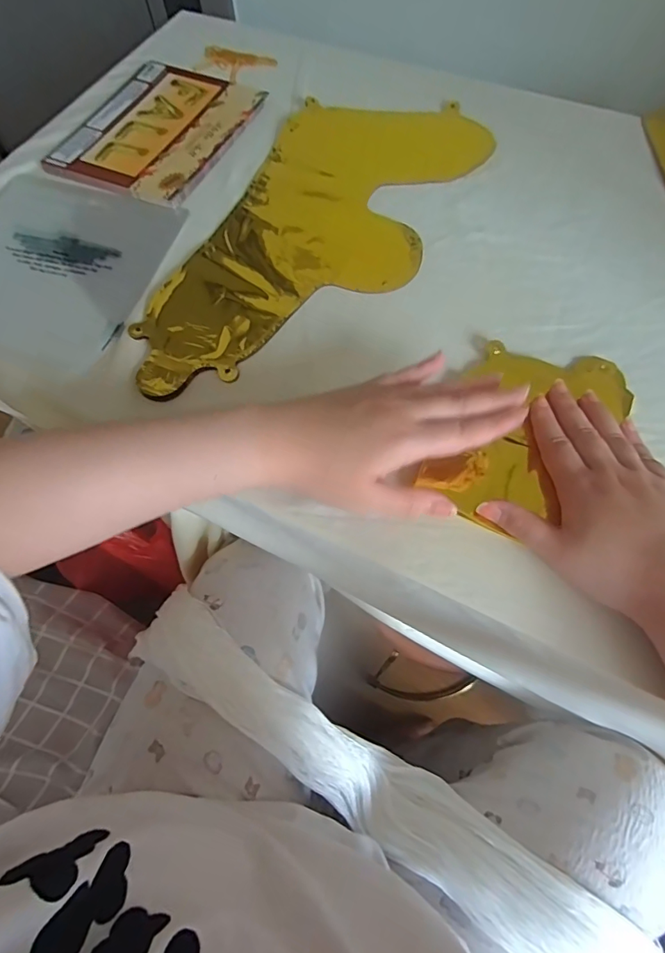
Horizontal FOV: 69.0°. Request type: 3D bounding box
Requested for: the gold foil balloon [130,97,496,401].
[{"bbox_3d":[-0.012,-0.226,0.452,0.195,0.012,0.408,21,68,12],"label":"gold foil balloon"}]

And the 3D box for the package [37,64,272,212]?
[{"bbox_3d":[-0.189,-0.385,0.533,0.170,0.008,0.206,24,69,13],"label":"package"}]

